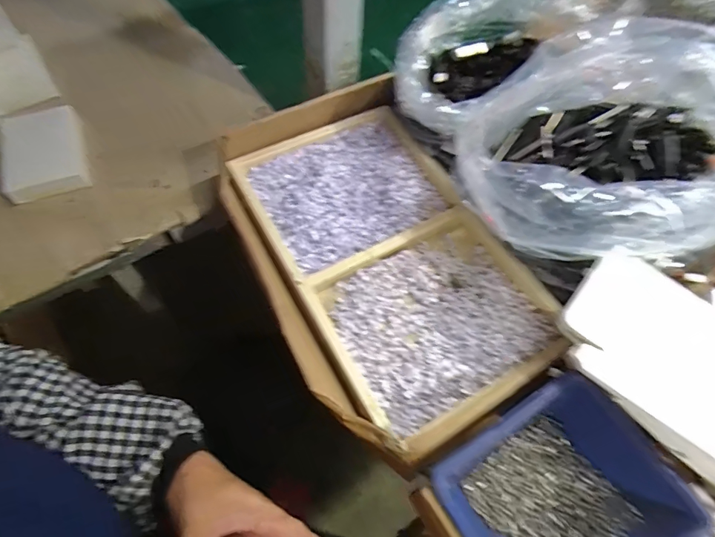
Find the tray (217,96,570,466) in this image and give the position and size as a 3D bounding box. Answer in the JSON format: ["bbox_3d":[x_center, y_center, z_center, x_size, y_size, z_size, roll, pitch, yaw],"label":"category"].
[{"bbox_3d":[0.027,-0.023,0.402,0.206,0.040,0.330,-28,65,-17],"label":"tray"}]

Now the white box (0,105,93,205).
[{"bbox_3d":[-0.348,-0.127,0.470,0.081,0.026,0.122,-22,64,-14],"label":"white box"}]

